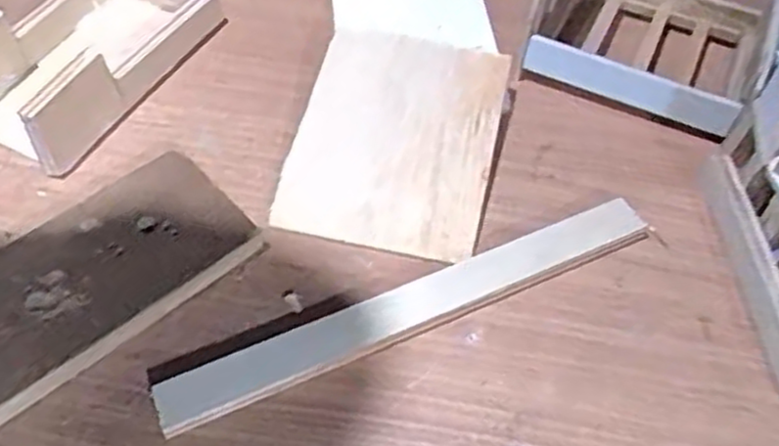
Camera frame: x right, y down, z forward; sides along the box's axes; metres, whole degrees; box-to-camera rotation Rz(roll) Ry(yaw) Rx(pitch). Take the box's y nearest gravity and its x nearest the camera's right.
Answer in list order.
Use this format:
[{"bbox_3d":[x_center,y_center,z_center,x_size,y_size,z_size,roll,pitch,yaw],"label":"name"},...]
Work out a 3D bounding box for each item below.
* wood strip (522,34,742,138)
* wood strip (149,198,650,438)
[{"bbox_3d":[0.172,-0.101,0.557,0.153,0.037,0.012,23,57,14],"label":"wood strip"},{"bbox_3d":[0.017,0.049,0.467,0.318,0.012,0.033,-21,58,-16],"label":"wood strip"}]

